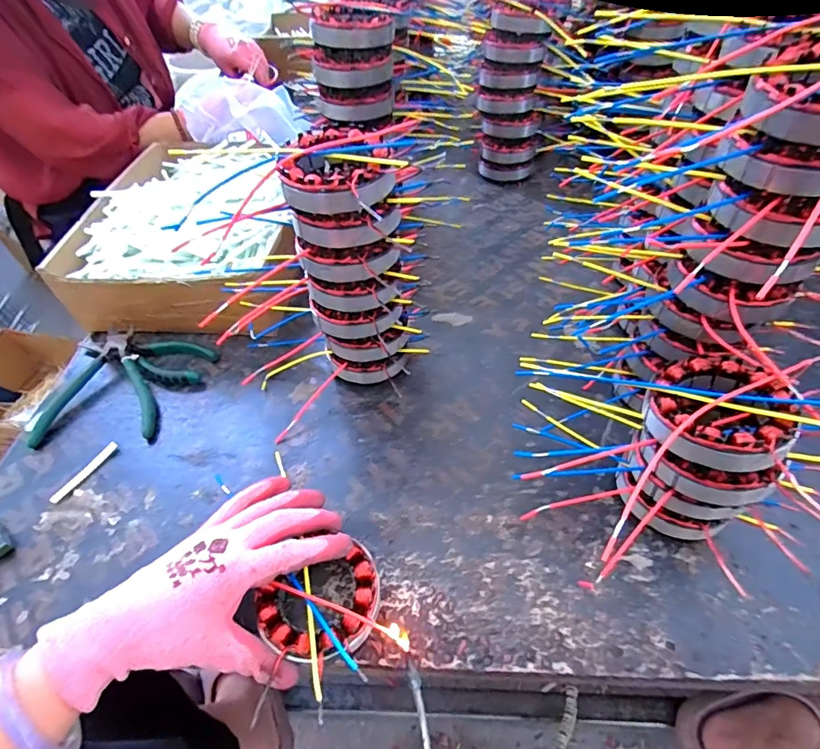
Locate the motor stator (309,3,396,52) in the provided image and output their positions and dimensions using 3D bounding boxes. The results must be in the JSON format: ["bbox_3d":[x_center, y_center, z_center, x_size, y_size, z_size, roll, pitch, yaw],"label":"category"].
[{"bbox_3d":[-0.059,-0.368,0.504,0.083,0.031,0.083,-4,49,1],"label":"motor stator"}]

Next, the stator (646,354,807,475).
[{"bbox_3d":[0.206,0.023,0.320,0.086,0.031,0.086,-5,41,5],"label":"stator"}]

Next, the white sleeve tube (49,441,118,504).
[{"bbox_3d":[-0.301,0.089,0.442,0.009,0.005,0.067,23,55,22],"label":"white sleeve tube"}]

